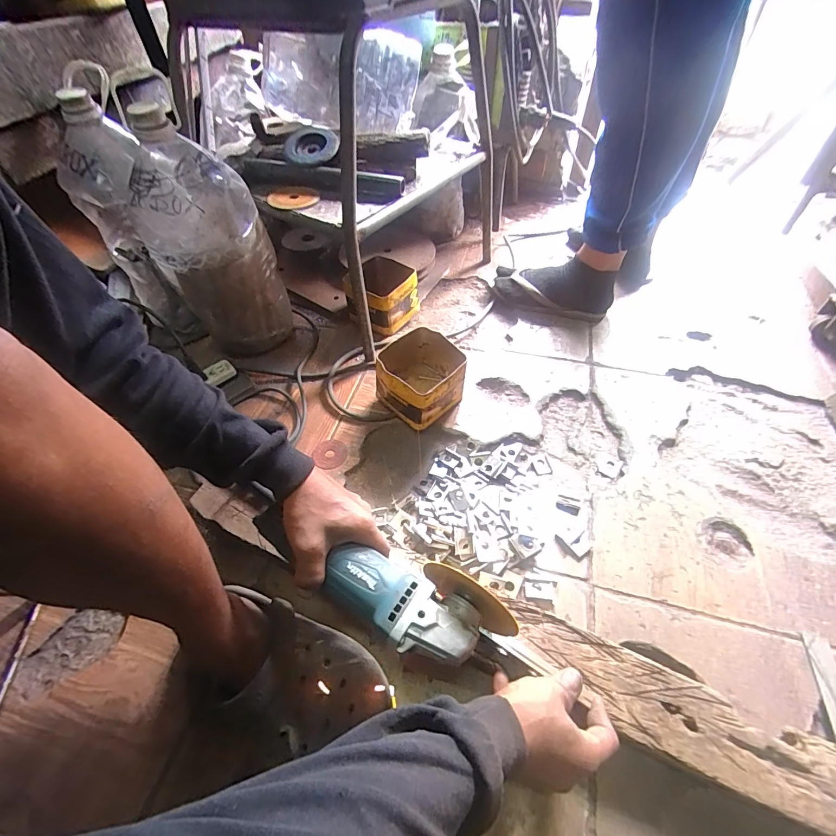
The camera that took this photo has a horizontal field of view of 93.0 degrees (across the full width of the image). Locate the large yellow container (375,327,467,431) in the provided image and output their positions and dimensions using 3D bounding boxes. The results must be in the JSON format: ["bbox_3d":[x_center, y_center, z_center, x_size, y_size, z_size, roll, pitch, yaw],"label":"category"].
[{"bbox_3d":[0.005,-0.067,0.651,0.138,0.095,0.162,3,51,5],"label":"large yellow container"}]

